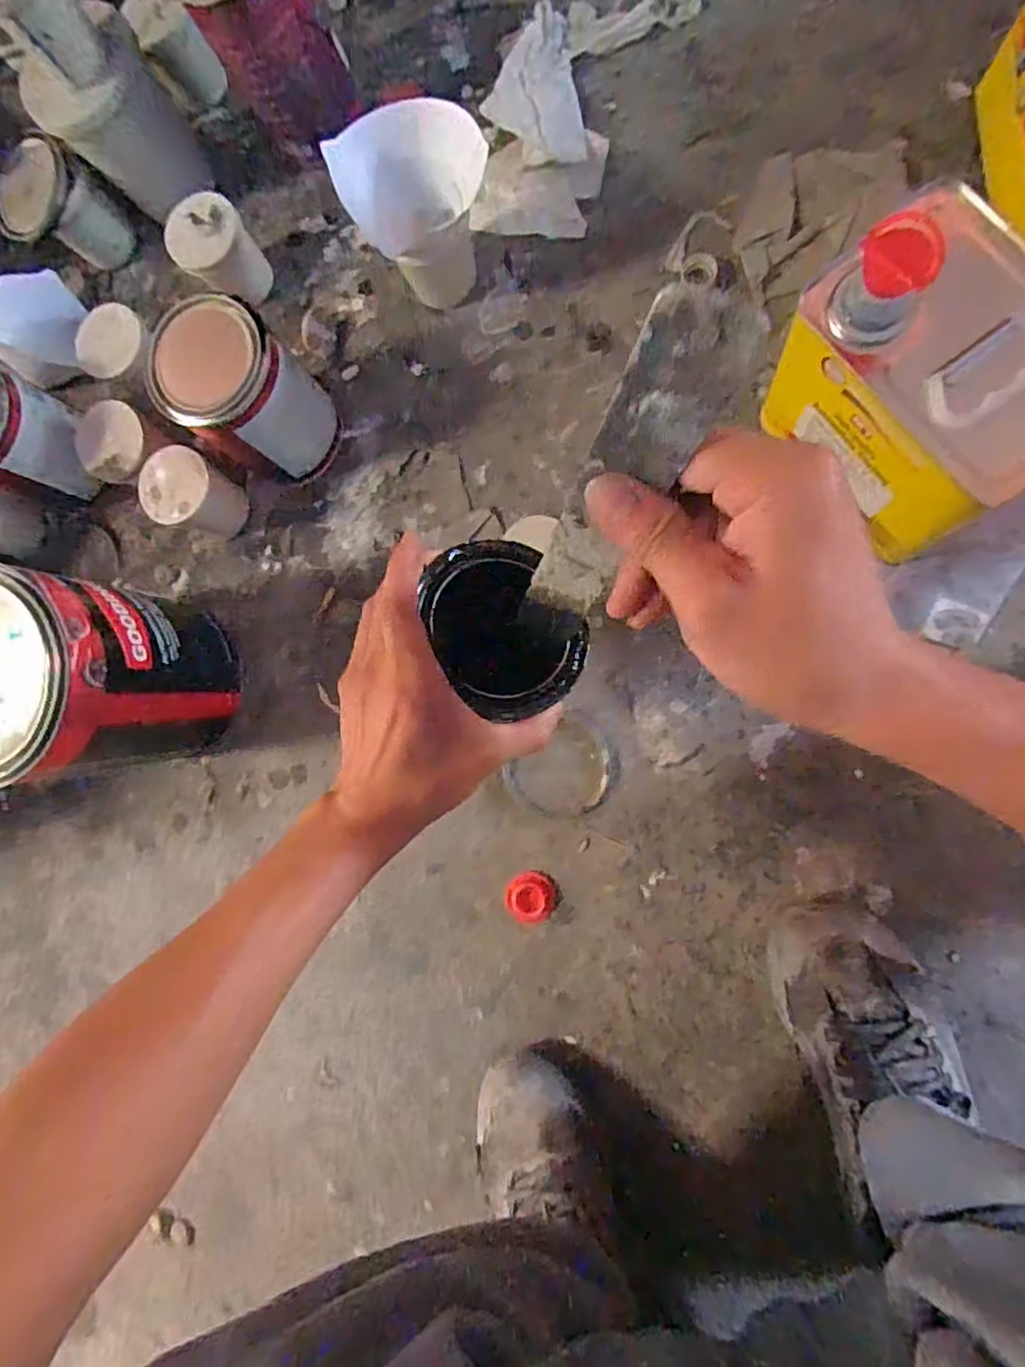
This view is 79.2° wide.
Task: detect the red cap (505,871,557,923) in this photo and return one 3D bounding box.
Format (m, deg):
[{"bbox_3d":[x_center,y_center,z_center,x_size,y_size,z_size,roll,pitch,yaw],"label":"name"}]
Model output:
[{"bbox_3d":[0.017,0.192,0.557,0.045,0.008,0.045,0,88,12],"label":"red cap"}]

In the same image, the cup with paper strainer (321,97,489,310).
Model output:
[{"bbox_3d":[-0.076,-0.406,0.537,0.104,0.131,0.089,-39,81,8],"label":"cup with paper strainer"}]

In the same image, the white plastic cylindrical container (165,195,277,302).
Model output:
[{"bbox_3d":[-0.276,-0.410,0.598,0.070,0.073,0.070,0,88,12],"label":"white plastic cylindrical container"}]

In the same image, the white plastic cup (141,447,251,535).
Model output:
[{"bbox_3d":[-0.303,-0.178,0.595,0.065,0.079,0.070,29,94,11],"label":"white plastic cup"}]

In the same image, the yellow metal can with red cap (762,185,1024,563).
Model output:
[{"bbox_3d":[0.277,-0.194,0.415,0.117,0.181,0.172,-35,82,8],"label":"yellow metal can with red cap"}]

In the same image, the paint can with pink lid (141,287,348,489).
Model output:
[{"bbox_3d":[-0.229,-0.248,0.544,0.111,0.146,0.102,29,94,11],"label":"paint can with pink lid"}]

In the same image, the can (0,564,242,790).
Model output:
[{"bbox_3d":[-0.369,-0.005,0.539,0.153,0.207,0.157,0,88,12],"label":"can"}]

